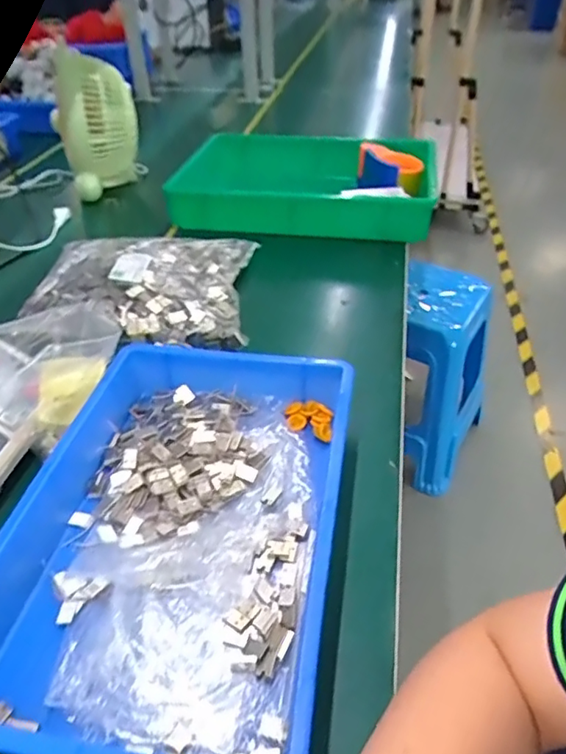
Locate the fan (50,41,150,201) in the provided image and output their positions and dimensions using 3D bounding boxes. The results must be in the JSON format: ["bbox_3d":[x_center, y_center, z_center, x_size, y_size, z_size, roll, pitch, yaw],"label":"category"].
[{"bbox_3d":[-0.333,-0.453,0.989,0.141,0.219,0.083,-17,42,-16],"label":"fan"}]

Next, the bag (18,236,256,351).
[{"bbox_3d":[-0.182,-0.131,0.732,0.265,0.061,0.234,-2,40,1],"label":"bag"}]

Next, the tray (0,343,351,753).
[{"bbox_3d":[-0.085,0.112,0.448,0.251,0.058,0.362,5,41,9],"label":"tray"}]

